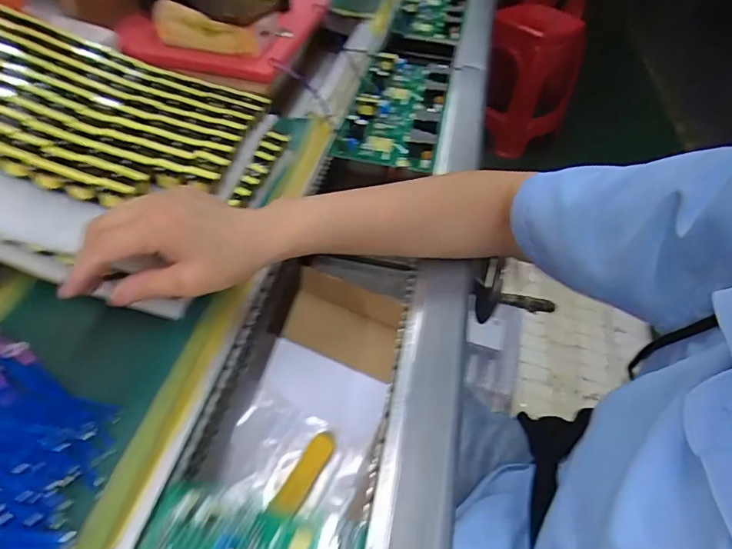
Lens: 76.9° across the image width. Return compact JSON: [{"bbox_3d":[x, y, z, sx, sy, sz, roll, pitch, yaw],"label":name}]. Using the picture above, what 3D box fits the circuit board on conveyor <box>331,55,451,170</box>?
[{"bbox_3d":[0.043,-0.220,0.594,0.113,0.026,0.253,11,48,4],"label":"circuit board on conveyor"}]

